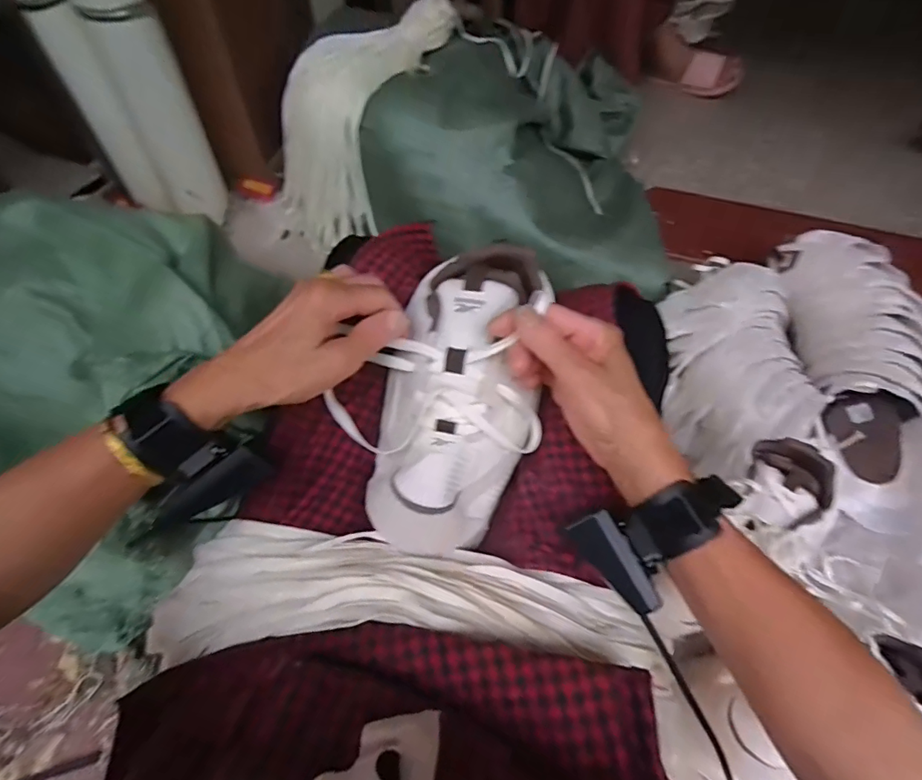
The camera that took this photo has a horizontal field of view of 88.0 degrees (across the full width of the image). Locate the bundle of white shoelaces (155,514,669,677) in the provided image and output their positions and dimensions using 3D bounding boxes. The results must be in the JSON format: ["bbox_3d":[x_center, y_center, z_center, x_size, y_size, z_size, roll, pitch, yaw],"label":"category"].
[{"bbox_3d":[-0.038,0.145,0.333,0.365,0.065,0.094,4,59,-1],"label":"bundle of white shoelaces"}]

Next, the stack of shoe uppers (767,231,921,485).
[{"bbox_3d":[0.646,-0.067,0.761,0.190,0.117,0.404,-4,77,-6],"label":"stack of shoe uppers"}]

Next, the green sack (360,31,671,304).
[{"bbox_3d":[0.148,-0.458,0.875,0.533,0.242,0.527,15,59,6],"label":"green sack"}]

